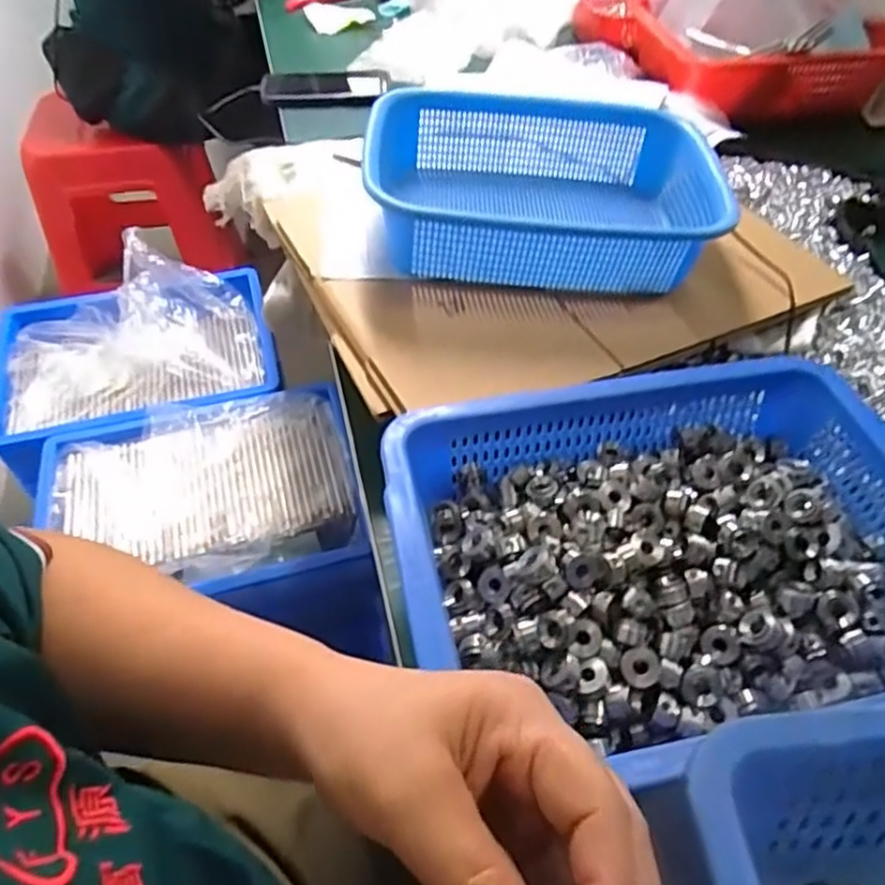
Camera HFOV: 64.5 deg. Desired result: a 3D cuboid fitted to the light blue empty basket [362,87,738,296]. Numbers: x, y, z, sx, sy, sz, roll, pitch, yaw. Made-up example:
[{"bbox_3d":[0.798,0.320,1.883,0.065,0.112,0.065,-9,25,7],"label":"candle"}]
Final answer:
[{"bbox_3d":[0.078,-0.204,0.590,0.274,0.089,0.203,4,50,2],"label":"light blue empty basket"}]

